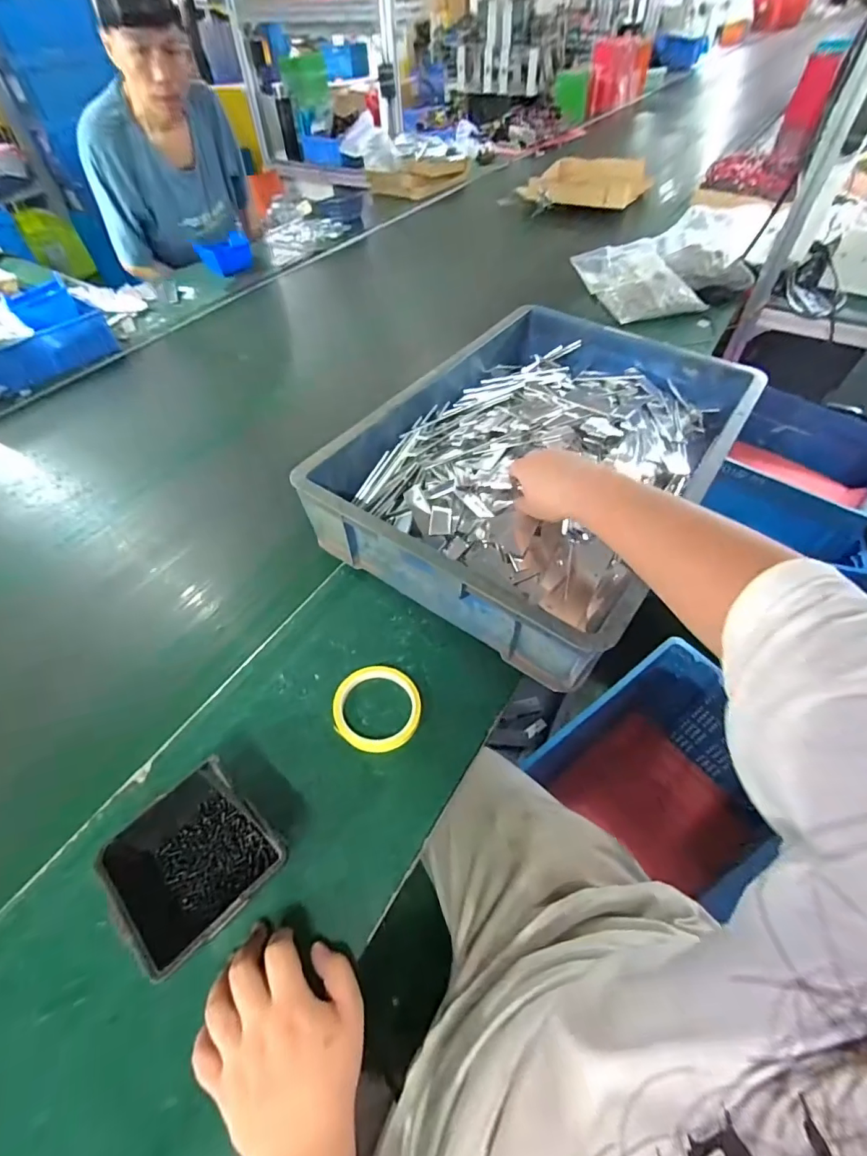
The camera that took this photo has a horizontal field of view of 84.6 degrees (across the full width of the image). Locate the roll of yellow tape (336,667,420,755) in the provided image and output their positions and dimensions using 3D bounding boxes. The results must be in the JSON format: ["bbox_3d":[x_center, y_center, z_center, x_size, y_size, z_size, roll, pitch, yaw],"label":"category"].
[{"bbox_3d":[-0.062,0.143,0.528,0.094,0.018,0.094,-1,52,1],"label":"roll of yellow tape"}]

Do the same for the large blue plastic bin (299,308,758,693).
[{"bbox_3d":[0.166,-0.173,0.694,0.403,0.129,0.596,29,58,22],"label":"large blue plastic bin"}]

